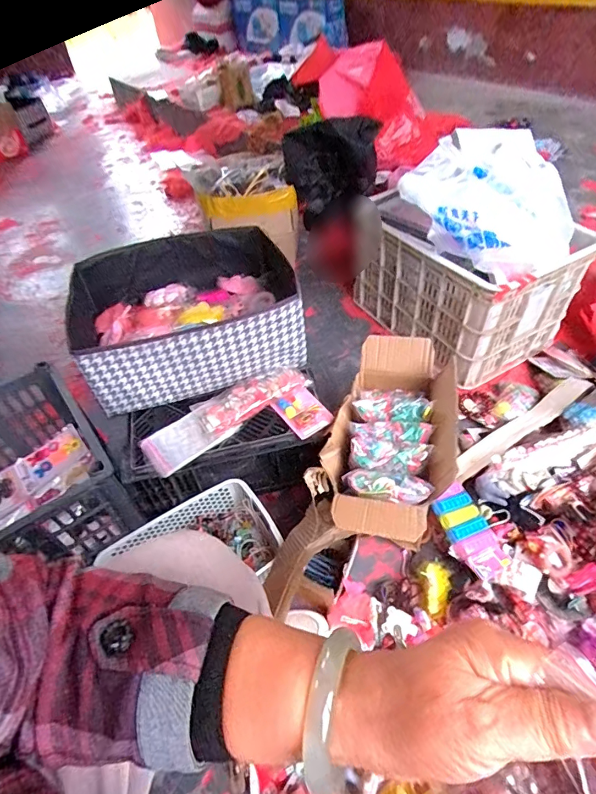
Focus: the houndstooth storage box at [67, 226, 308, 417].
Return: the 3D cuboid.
[{"bbox_3d":[-0.225,-0.183,0.894,0.430,0.163,0.379,-10,48,-4],"label":"houndstooth storage box"}]

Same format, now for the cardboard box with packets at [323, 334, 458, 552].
[{"bbox_3d":[0.167,0.064,0.761,0.204,0.091,0.396,8,50,12],"label":"cardboard box with packets"}]

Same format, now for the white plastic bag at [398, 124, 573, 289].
[{"bbox_3d":[0.435,-0.437,0.941,0.331,0.163,0.368,21,54,22],"label":"white plastic bag"}]

